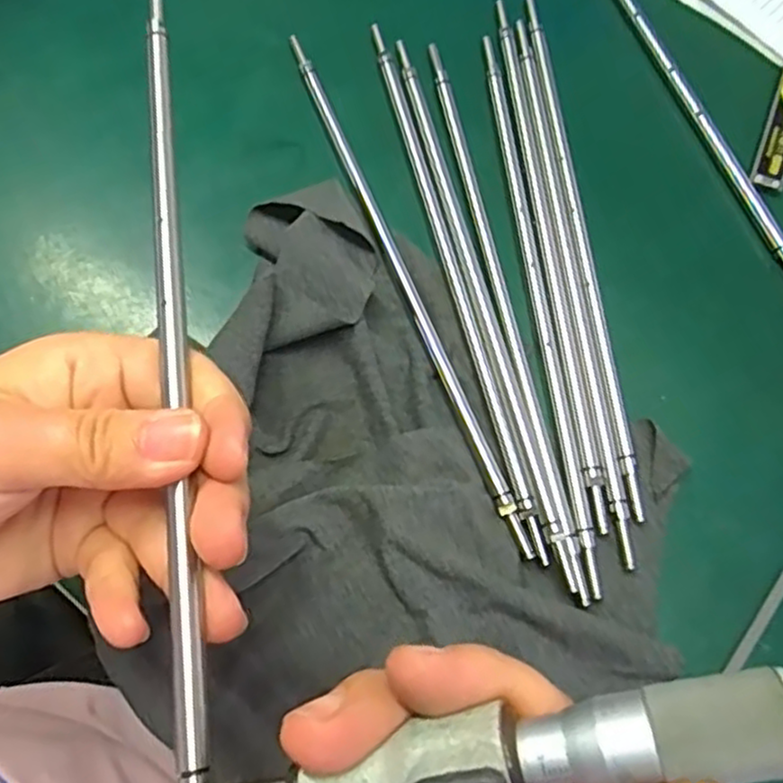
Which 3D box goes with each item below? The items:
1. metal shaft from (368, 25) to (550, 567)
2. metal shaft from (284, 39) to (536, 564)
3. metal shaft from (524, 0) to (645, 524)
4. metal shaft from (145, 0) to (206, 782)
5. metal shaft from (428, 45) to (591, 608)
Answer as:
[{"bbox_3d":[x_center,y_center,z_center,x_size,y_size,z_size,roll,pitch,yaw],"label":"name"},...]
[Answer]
[{"bbox_3d":[0.027,-0.058,0.325,0.009,0.011,0.271,-13,72,-6],"label":"metal shaft"},{"bbox_3d":[0.004,-0.055,0.322,0.008,0.007,0.269,-20,73,-8],"label":"metal shaft"},{"bbox_3d":[0.087,-0.075,0.334,0.009,0.004,0.267,-5,72,-4],"label":"metal shaft"},{"bbox_3d":[-0.063,-0.017,0.203,0.007,0.005,0.275,-9,66,-5],"label":"metal shaft"},{"bbox_3d":[0.049,-0.046,0.320,0.008,0.011,0.270,-10,72,-5],"label":"metal shaft"}]

